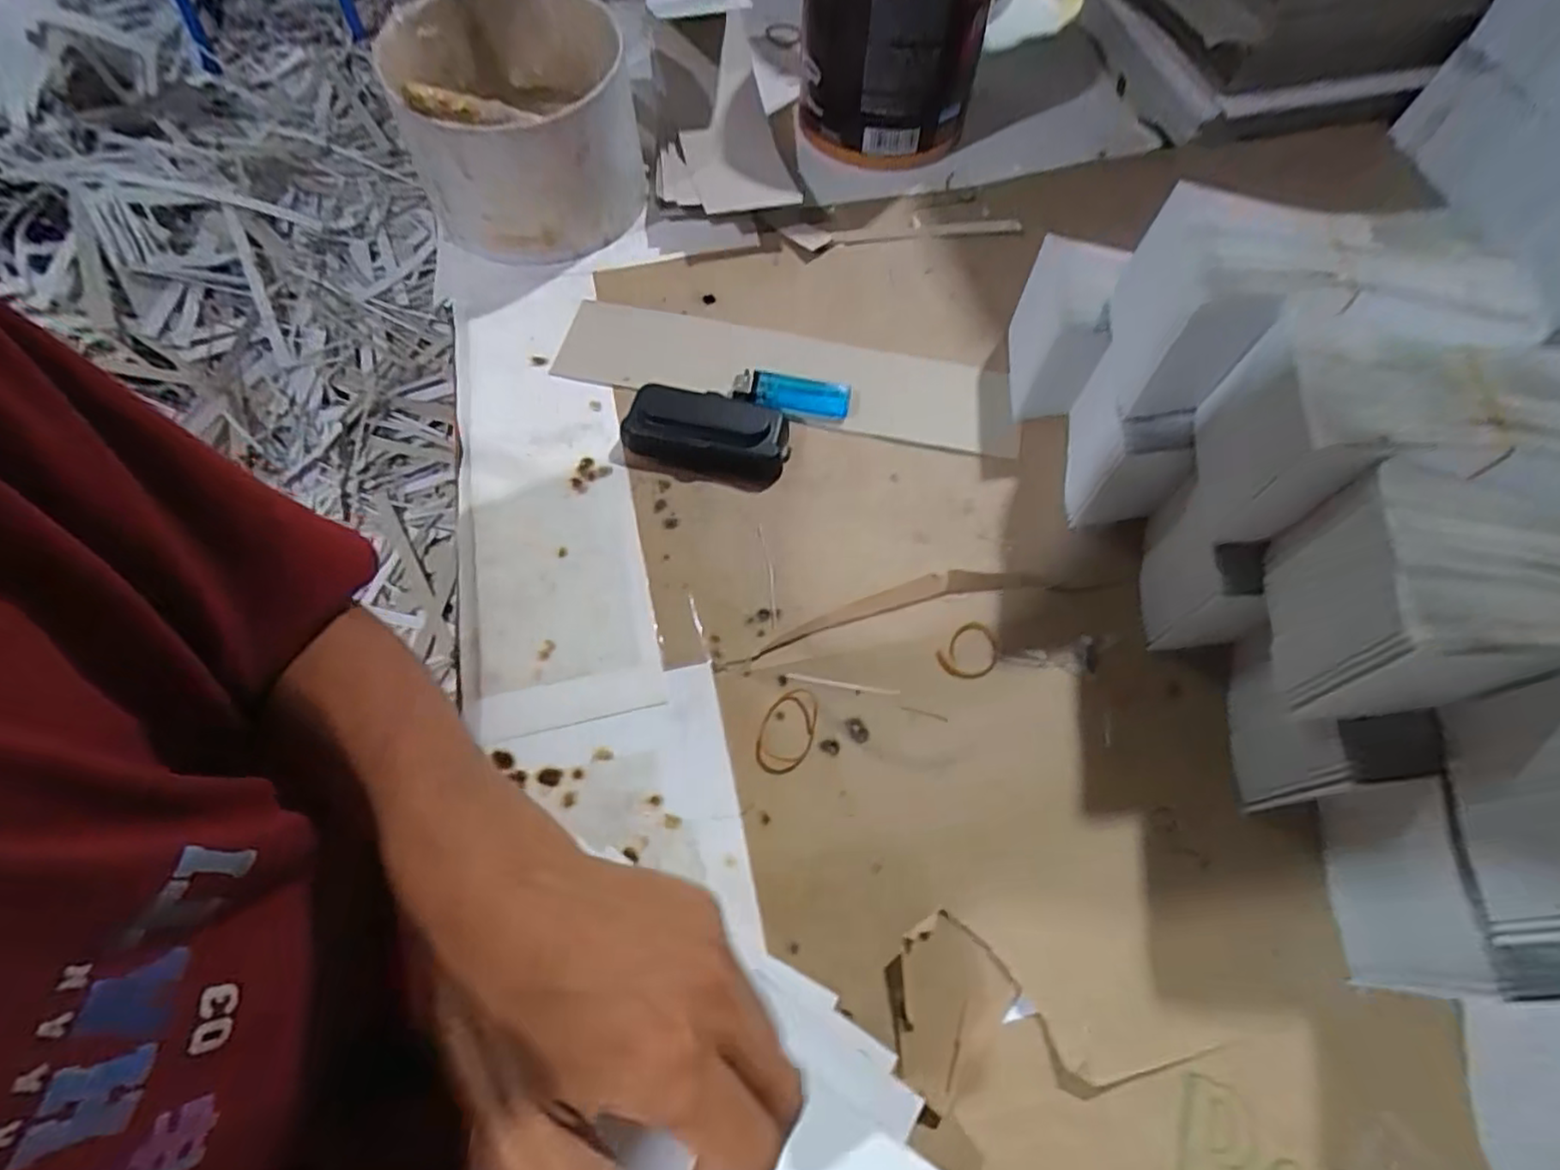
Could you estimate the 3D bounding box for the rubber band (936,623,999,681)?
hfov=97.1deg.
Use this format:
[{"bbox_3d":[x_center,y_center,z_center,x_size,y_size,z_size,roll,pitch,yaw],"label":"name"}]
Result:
[{"bbox_3d":[0.112,0.040,0.403,0.039,0.004,0.028,-39,71,-20],"label":"rubber band"}]

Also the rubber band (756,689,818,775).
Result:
[{"bbox_3d":[0.004,0.080,0.380,0.029,0.004,0.049,14,63,5],"label":"rubber band"}]

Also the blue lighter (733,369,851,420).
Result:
[{"bbox_3d":[0.009,-0.131,0.475,0.080,0.016,0.028,2,63,-1],"label":"blue lighter"}]

